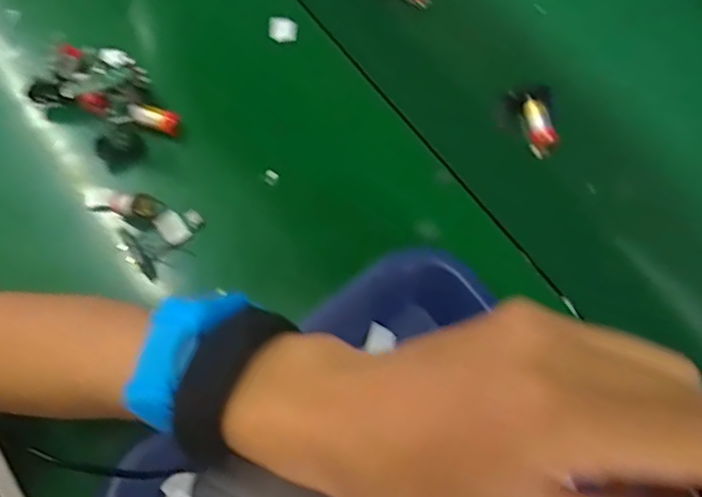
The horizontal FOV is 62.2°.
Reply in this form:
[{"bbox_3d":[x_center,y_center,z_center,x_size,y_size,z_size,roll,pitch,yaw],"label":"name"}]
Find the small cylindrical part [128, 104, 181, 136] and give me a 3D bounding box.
[{"bbox_3d":[-0.139,-0.093,0.413,0.036,0.009,0.014,15,64,-38],"label":"small cylindrical part"}]

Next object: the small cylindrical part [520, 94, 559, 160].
[{"bbox_3d":[0.136,-0.090,0.426,0.016,0.020,0.043,-17,72,-8],"label":"small cylindrical part"}]

